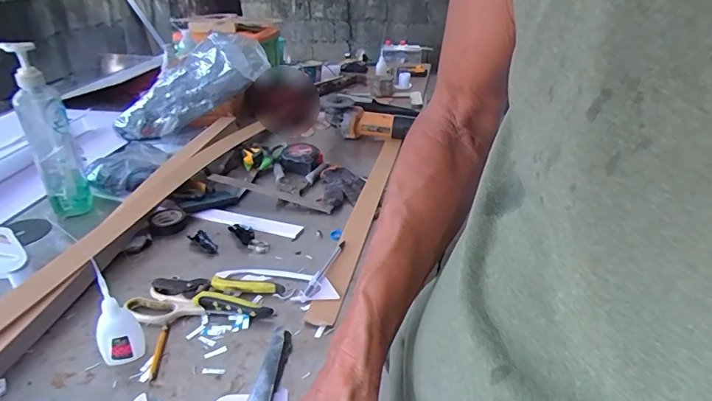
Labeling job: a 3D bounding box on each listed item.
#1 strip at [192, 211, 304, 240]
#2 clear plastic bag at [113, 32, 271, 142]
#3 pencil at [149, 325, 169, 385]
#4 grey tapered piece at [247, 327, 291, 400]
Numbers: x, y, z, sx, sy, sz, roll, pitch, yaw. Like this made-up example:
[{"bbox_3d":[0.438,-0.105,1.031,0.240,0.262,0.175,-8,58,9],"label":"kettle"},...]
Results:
[{"bbox_3d":[-0.186,0.036,0.762,0.191,0.007,0.041,8,31,16],"label":"strip"},{"bbox_3d":[-0.394,-0.267,1.077,0.394,0.144,0.112,-35,36,-4],"label":"clear plastic bag"},{"bbox_3d":[-0.226,0.170,0.512,0.009,0.009,0.084,-5,30,-8],"label":"pencil"},{"bbox_3d":[-0.094,0.191,0.470,0.029,0.017,0.133,3,30,7],"label":"grey tapered piece"}]

